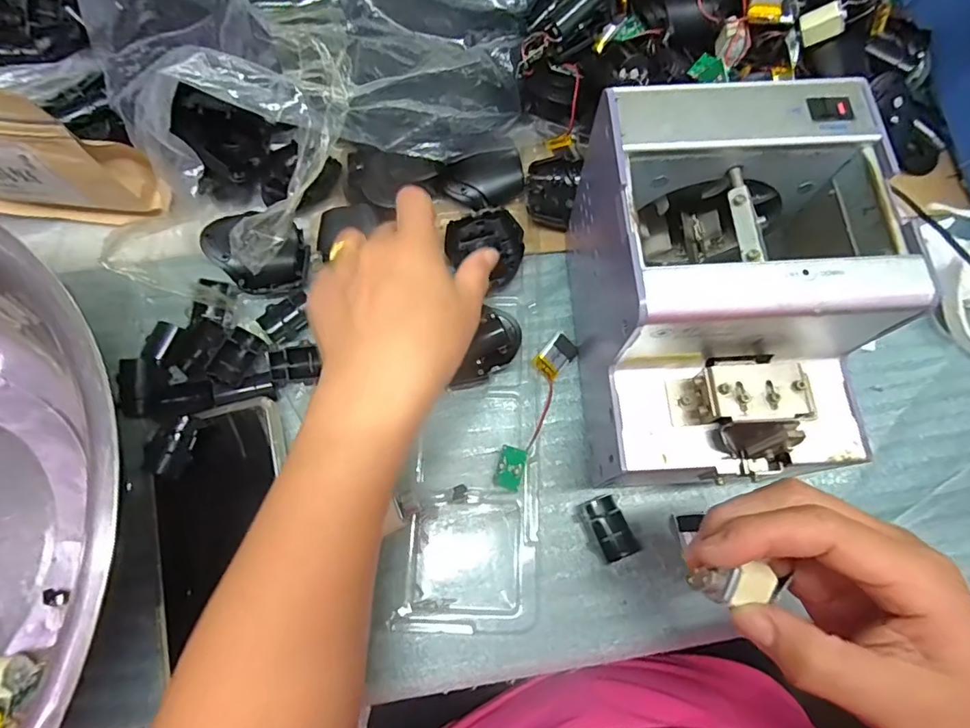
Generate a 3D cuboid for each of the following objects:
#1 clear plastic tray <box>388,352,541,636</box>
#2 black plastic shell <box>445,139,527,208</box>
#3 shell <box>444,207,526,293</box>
[{"bbox_3d":[-0.007,0.077,0.323,0.083,0.021,0.163,4,72,1],"label":"clear plastic tray"},{"bbox_3d":[0.001,-0.136,0.383,0.057,0.018,0.040,-26,74,-8],"label":"black plastic shell"},{"bbox_3d":[0.002,-0.084,0.369,0.050,0.016,0.059,-26,74,-8],"label":"shell"}]

